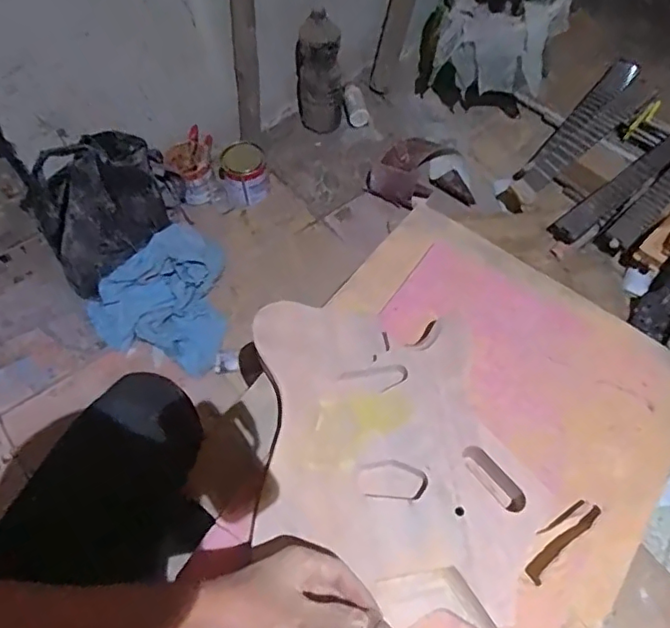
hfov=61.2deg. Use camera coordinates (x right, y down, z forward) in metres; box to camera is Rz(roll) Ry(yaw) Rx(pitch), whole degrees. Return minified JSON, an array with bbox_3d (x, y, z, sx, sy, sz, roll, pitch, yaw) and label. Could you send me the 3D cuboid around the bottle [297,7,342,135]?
[{"bbox_3d":[-0.039,-0.588,1.413,0.111,0.271,0.080,-6,59,-1],"label":"bottle"}]

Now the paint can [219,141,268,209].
[{"bbox_3d":[-0.215,-0.331,1.344,0.106,0.114,0.102,-1,59,2],"label":"paint can"}]

